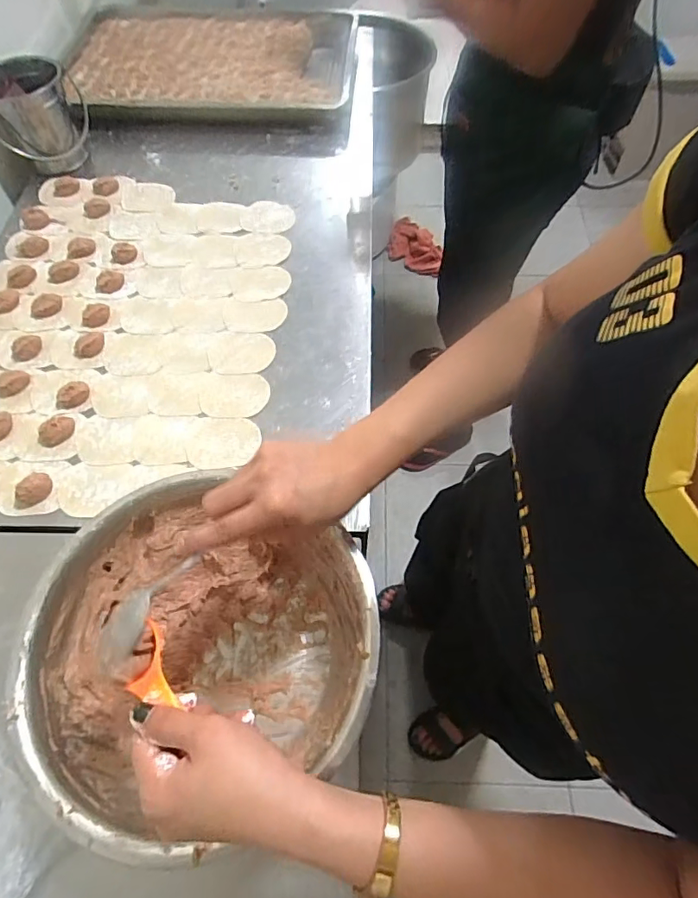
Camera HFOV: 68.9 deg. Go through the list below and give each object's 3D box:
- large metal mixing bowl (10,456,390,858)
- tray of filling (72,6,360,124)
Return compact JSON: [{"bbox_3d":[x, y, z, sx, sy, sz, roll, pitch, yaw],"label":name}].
[{"bbox_3d":[-0.119,0.181,0.464,0.280,0.126,0.282,0,62,0],"label":"large metal mixing bowl"},{"bbox_3d":[-0.285,-0.772,1.032,0.614,0.046,0.478,8,62,4],"label":"tray of filling"}]

